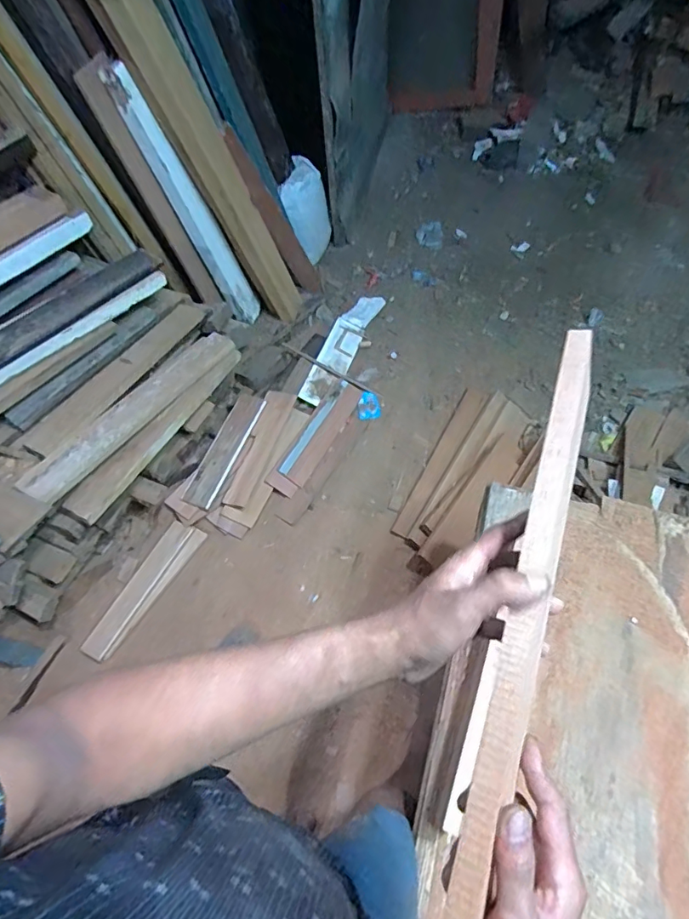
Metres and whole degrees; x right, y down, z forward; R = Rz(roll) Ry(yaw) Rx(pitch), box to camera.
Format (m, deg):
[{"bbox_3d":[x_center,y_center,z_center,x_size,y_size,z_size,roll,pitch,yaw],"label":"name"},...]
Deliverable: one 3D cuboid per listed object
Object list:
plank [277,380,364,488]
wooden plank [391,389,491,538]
[{"bbox_3d":[-0.072,-0.101,1.728,0.098,0.018,0.434,28,60,6],"label":"plank"},{"bbox_3d":[0.328,-0.008,1.666,0.079,0.022,0.619,24,63,17],"label":"wooden plank"}]

